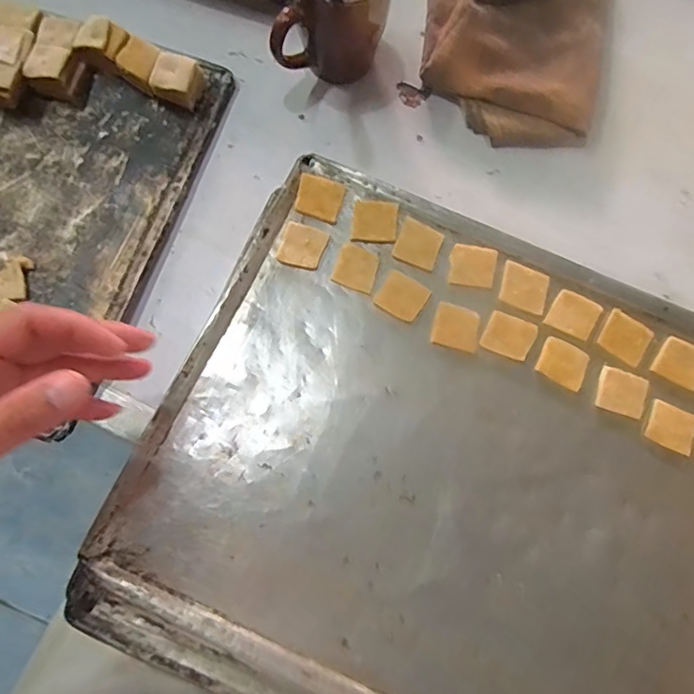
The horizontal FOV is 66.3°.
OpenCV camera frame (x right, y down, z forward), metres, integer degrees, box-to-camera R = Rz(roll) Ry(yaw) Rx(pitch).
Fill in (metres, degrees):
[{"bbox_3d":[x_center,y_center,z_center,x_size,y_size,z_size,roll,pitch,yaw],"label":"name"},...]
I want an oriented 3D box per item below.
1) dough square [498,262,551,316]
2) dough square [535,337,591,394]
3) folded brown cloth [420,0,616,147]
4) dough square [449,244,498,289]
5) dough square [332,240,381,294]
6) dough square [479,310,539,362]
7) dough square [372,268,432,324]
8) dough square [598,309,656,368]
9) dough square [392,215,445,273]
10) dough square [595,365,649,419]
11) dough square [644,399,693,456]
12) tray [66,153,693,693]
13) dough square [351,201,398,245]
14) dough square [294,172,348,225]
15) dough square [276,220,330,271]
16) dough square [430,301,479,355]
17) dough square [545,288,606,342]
[{"bbox_3d":[0.132,-0.044,0.393,0.034,0.004,0.034,18,75,3],"label":"dough square"},{"bbox_3d":[0.156,0.011,0.380,0.034,0.004,0.031,27,76,5],"label":"dough square"},{"bbox_3d":[0.151,-0.288,0.459,0.160,0.030,0.229,5,75,-1],"label":"folded brown cloth"},{"bbox_3d":[0.094,-0.061,0.396,0.034,0.004,0.033,9,75,0],"label":"dough square"},{"bbox_3d":[0.008,-0.059,0.392,0.030,0.004,0.033,21,75,4],"label":"dough square"},{"bbox_3d":[0.118,-0.008,0.384,0.035,0.004,0.032,25,76,5],"label":"dough square"},{"bbox_3d":[0.041,-0.037,0.391,0.034,0.004,0.032,31,76,6],"label":"dough square"},{"bbox_3d":[0.203,-0.007,0.386,0.034,0.004,0.031,33,76,7],"label":"dough square"},{"bbox_3d":[0.054,-0.077,0.398,0.032,0.004,0.034,23,75,4],"label":"dough square"},{"bbox_3d":[0.196,0.032,0.376,0.033,0.004,0.031,18,75,3],"label":"dough square"},{"bbox_3d":[0.228,0.056,0.371,0.032,0.004,0.030,28,76,5],"label":"dough square"},{"bbox_3d":[0.104,0.094,0.356,0.452,0.020,0.346,24,77,4],"label":"tray"},{"bbox_3d":[0.022,-0.096,0.403,0.033,0.004,0.034,6,75,0],"label":"dough square"},{"bbox_3d":[-0.020,-0.114,0.404,0.034,0.004,0.034,17,75,2],"label":"dough square"},{"bbox_3d":[-0.033,-0.074,0.394,0.031,0.004,0.034,20,75,3],"label":"dough square"},{"bbox_3d":[0.080,-0.015,0.387,0.032,0.004,0.033,16,75,2],"label":"dough square"},{"bbox_3d":[0.167,-0.024,0.389,0.034,0.004,0.032,27,76,5],"label":"dough square"}]

